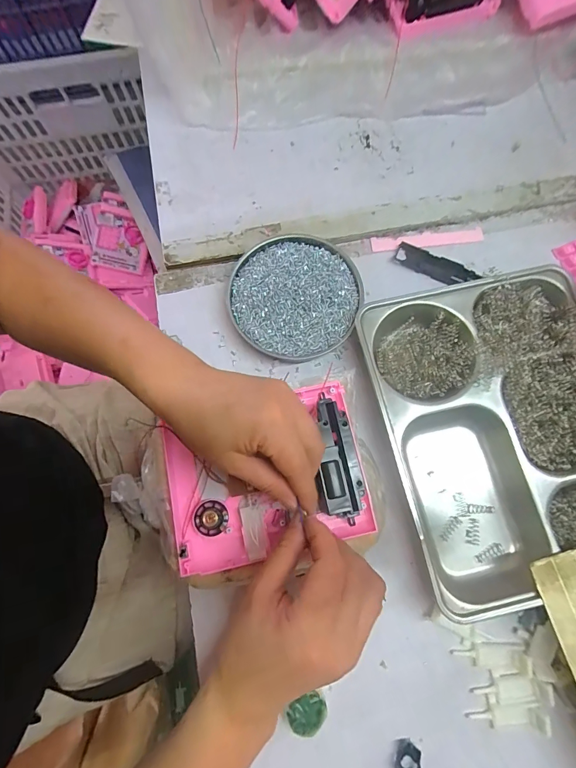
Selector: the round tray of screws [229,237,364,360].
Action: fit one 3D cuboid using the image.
[{"bbox_3d":[0.009,-0.093,0.386,0.129,0.020,0.138,0,76,0],"label":"round tray of screws"}]

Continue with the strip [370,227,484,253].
[{"bbox_3d":[0.155,-0.160,0.417,0.124,0.004,0.018,-5,76,-1],"label":"strip"}]

